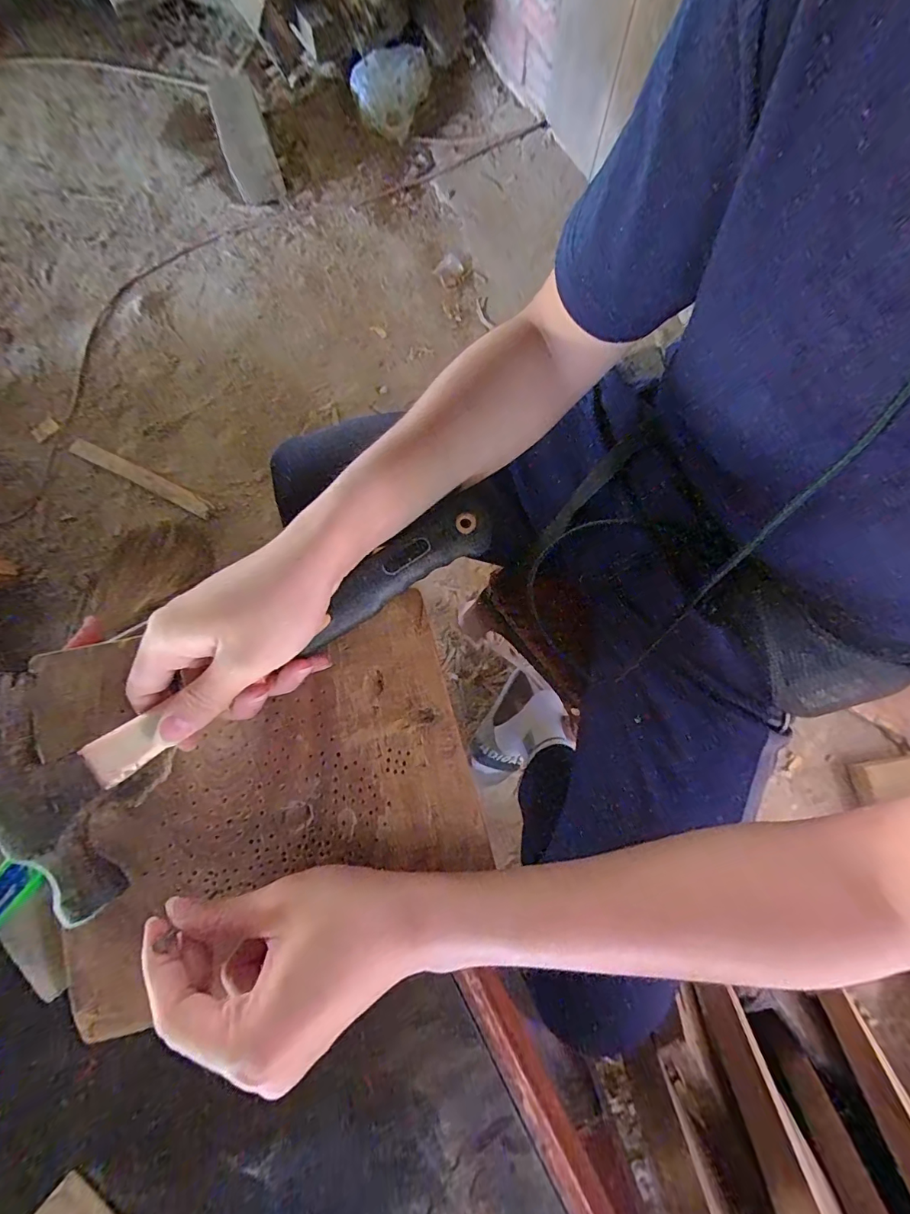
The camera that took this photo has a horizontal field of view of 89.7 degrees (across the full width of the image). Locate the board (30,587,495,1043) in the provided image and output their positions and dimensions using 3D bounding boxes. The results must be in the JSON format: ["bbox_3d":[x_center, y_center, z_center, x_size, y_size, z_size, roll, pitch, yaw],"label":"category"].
[{"bbox_3d":[-0.118,0.109,0.283,0.246,0.021,0.206,-11,76,-3],"label":"board"}]

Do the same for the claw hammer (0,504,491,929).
[{"bbox_3d":[-0.099,0.033,0.277,0.314,0.024,0.121,-30,78,-16],"label":"claw hammer"}]

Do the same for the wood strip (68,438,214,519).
[{"bbox_3d":[-0.762,-0.317,1.097,0.403,0.012,0.043,26,81,6],"label":"wood strip"}]

